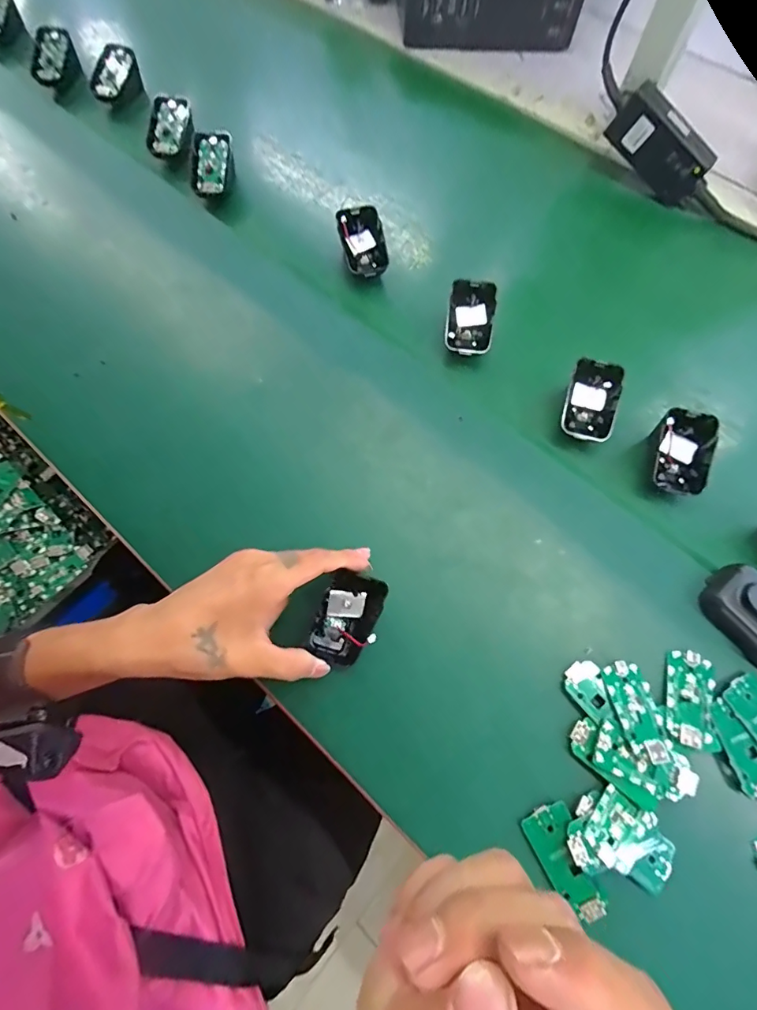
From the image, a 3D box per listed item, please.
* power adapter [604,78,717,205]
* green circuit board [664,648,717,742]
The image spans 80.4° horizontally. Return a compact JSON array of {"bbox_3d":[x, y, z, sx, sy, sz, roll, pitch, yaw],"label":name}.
[{"bbox_3d":[0.310,-0.389,0.491,0.119,0.055,0.024,41,73,-11],"label":"power adapter"},{"bbox_3d":[0.223,0.137,0.320,0.032,0.008,0.062,16,67,9],"label":"green circuit board"}]

